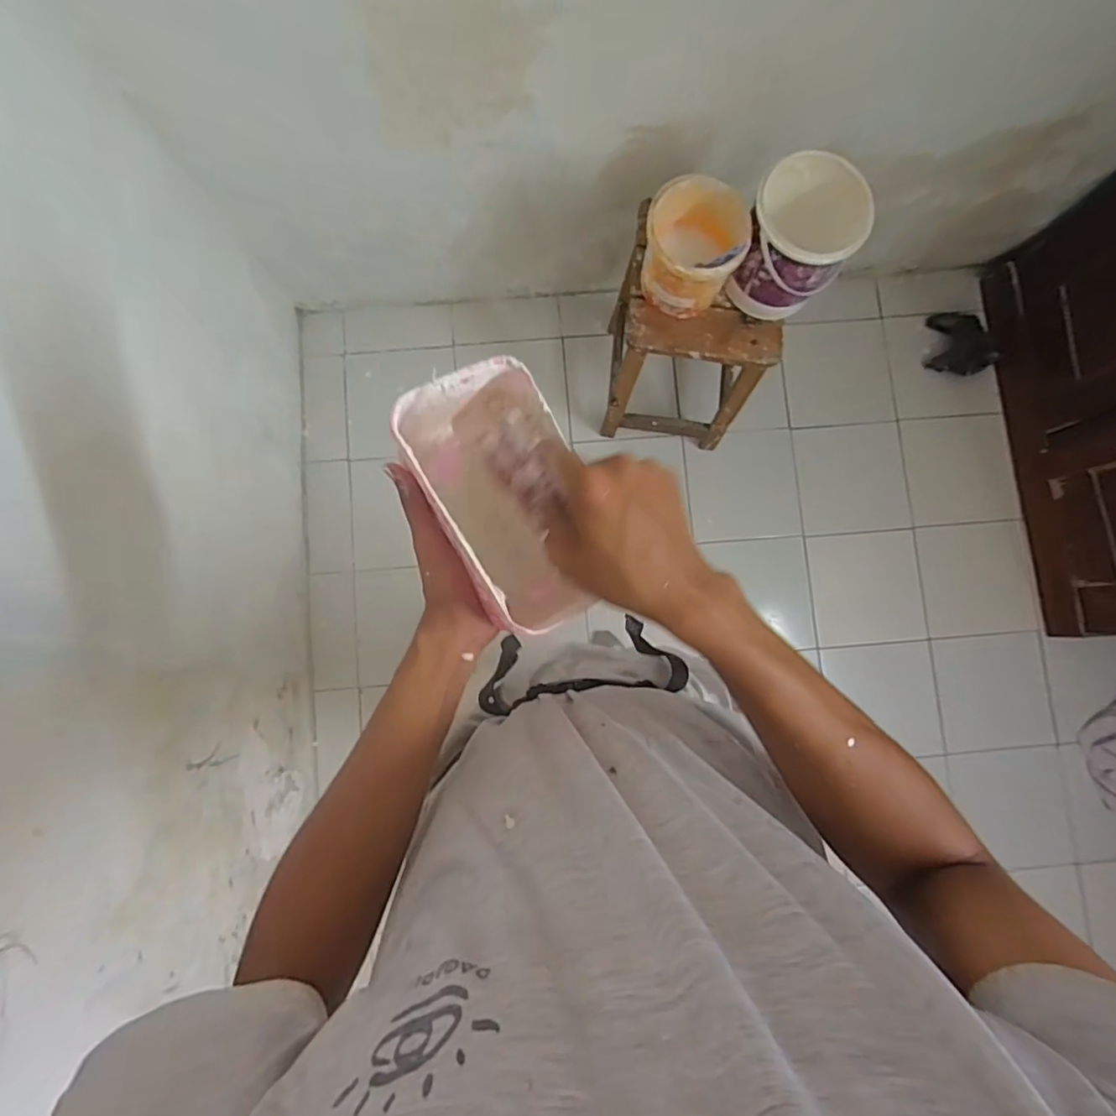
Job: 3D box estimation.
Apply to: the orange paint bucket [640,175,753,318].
[{"bbox_3d":[0.220,-0.517,0.982,0.150,0.156,0.151,0,84,-1],"label":"orange paint bucket"}]

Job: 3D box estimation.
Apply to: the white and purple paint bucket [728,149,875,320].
[{"bbox_3d":[0.387,-0.523,0.954,0.177,0.176,0.170,27,84,1],"label":"white and purple paint bucket"}]

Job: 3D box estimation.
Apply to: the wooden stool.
[{"bbox_3d":[0.276,-0.476,1.281,0.290,0.459,0.303,7,84,-1],"label":"wooden stool"}]

